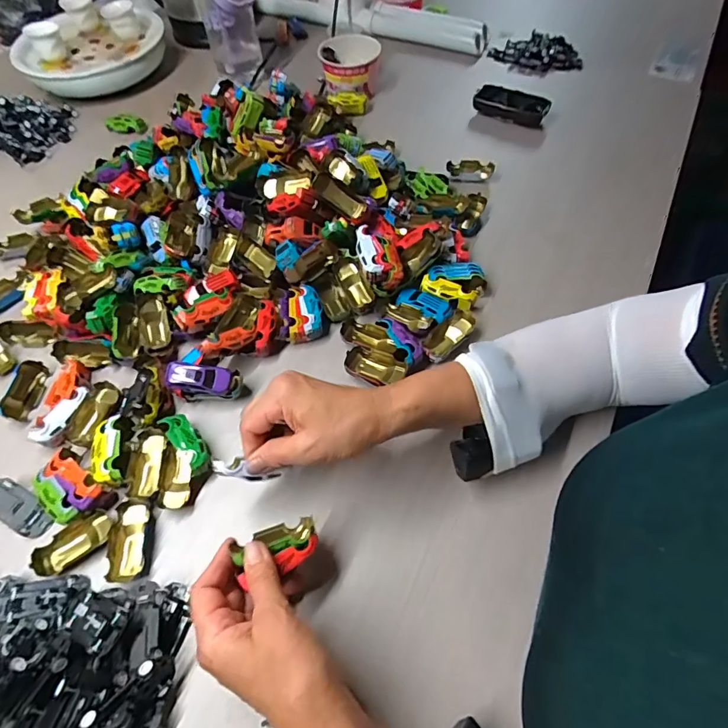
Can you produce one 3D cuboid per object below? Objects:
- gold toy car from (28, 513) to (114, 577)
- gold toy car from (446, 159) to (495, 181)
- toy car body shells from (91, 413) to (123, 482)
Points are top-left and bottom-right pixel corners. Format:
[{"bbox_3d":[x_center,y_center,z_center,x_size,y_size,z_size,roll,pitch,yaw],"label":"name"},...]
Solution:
[{"bbox_3d":[-0.245,0.151,0.384,0.063,0.014,0.031,-31,63,-16],"label":"gold toy car"},{"bbox_3d":[0.140,-0.258,0.598,0.061,0.015,0.023,10,60,8],"label":"gold toy car"},{"bbox_3d":[-0.235,0.080,0.418,0.027,0.022,0.064,-14,60,-6],"label":"toy car body shells"}]

